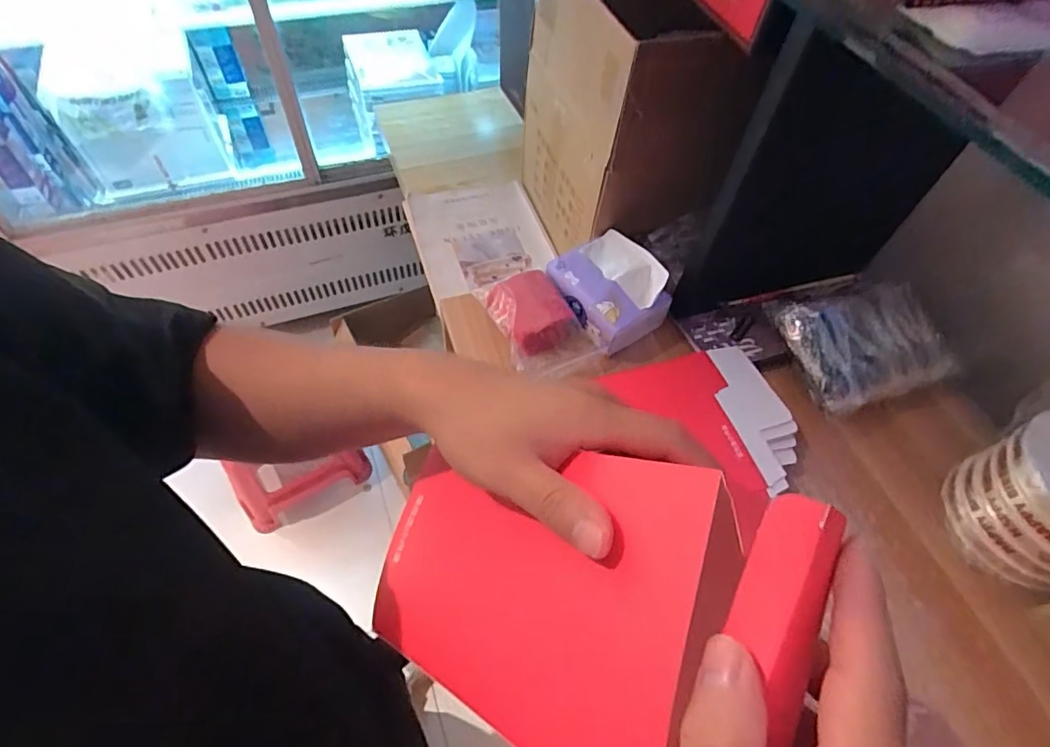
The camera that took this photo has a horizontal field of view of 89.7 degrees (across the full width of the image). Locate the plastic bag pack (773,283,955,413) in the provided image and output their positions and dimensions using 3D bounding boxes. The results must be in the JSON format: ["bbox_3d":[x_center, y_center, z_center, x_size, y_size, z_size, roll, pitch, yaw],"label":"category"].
[{"bbox_3d":[0.413,-0.041,0.634,0.182,0.046,0.136,-13,58,-13],"label":"plastic bag pack"}]

